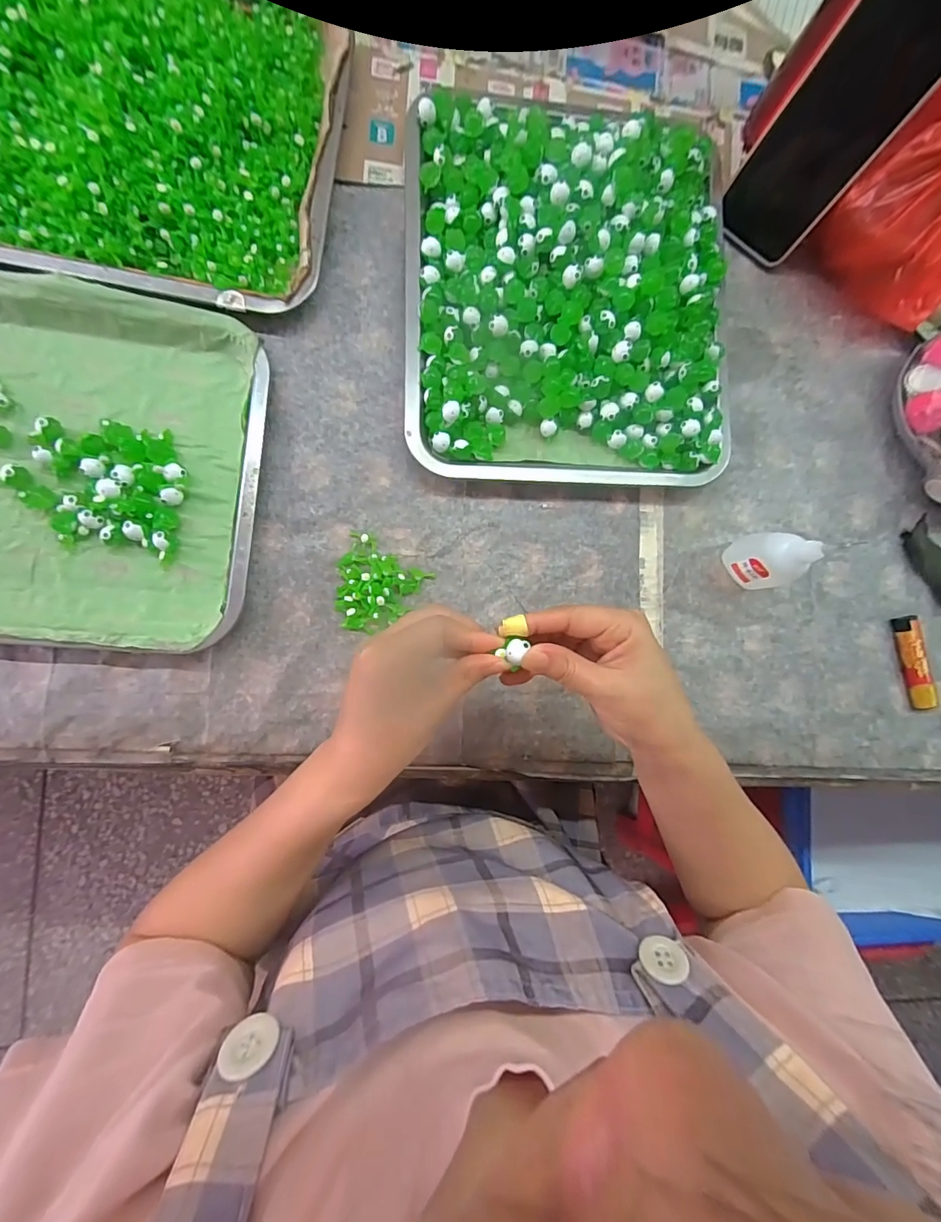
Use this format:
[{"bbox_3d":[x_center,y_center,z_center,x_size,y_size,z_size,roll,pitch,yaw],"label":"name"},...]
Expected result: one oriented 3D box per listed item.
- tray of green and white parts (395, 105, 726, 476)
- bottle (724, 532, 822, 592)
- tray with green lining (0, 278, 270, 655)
[{"bbox_3d":[0.078,-0.246,0.368,0.249,0.054,0.276,1,87,-7],"label":"tray of green and white parts"},{"bbox_3d":[0.232,-0.039,0.363,0.021,0.081,0.043,-26,91,-8],"label":"bottle"},{"bbox_3d":[-0.301,-0.101,0.326,0.296,0.022,0.238,5,87,-7],"label":"tray with green lining"}]

